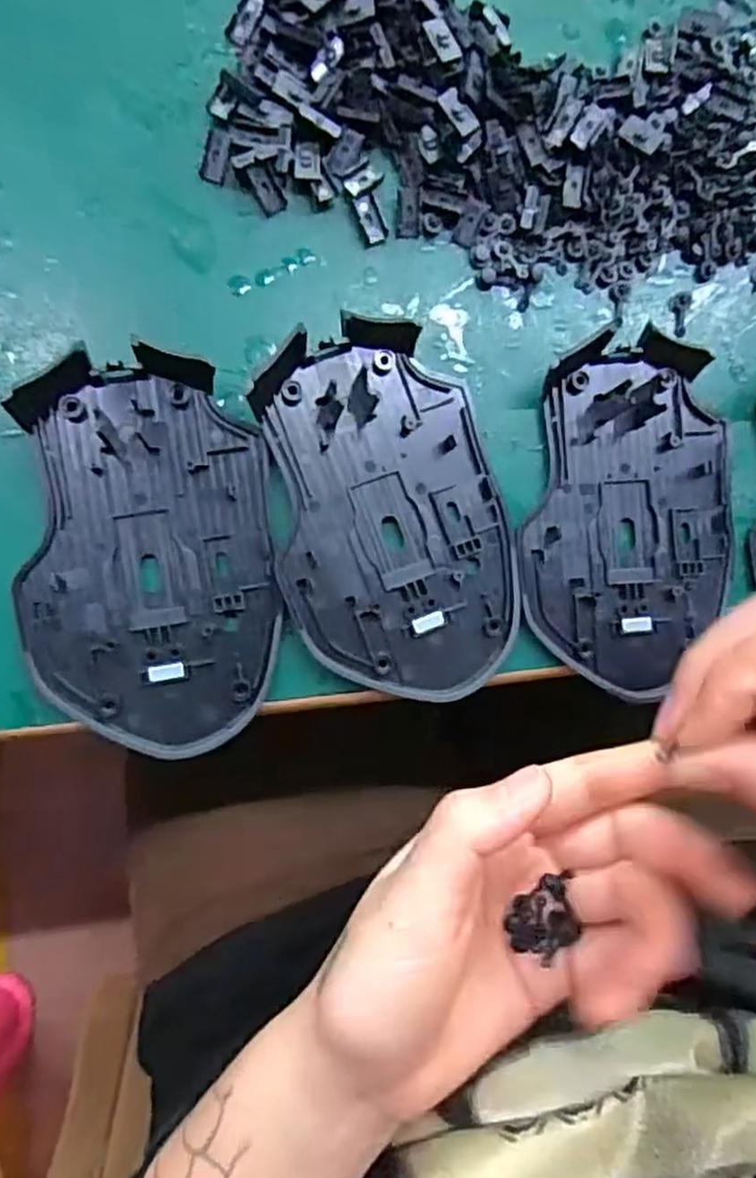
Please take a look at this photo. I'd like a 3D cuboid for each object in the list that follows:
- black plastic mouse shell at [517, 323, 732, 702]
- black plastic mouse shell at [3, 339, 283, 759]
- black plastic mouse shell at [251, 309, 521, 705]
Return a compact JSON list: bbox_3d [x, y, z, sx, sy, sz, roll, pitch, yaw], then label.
[{"bbox_3d":[0.085,-0.024,0.234,0.070,0.010,0.114,8,87,-9],"label":"black plastic mouse shell"},{"bbox_3d":[-0.067,-0.010,0.210,0.071,0.010,0.113,-6,89,-9],"label":"black plastic mouse shell"},{"bbox_3d":[0.005,-0.023,0.222,0.072,0.009,0.113,-9,90,-9],"label":"black plastic mouse shell"}]

